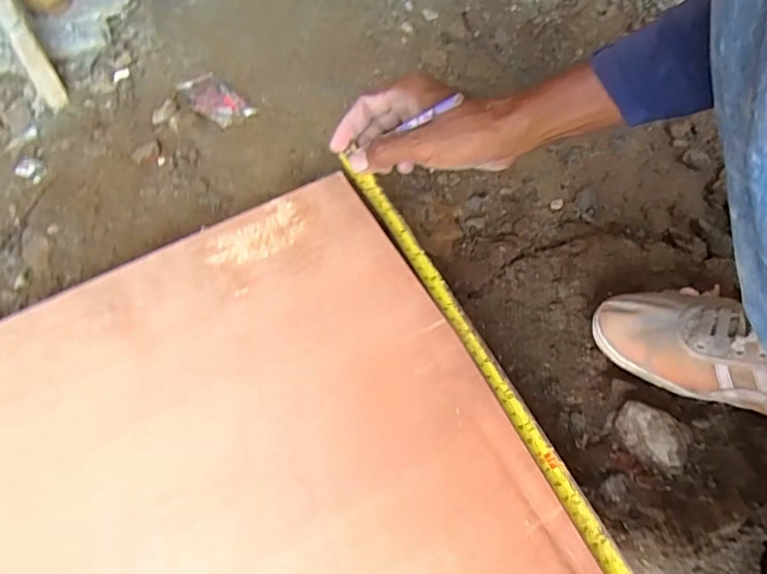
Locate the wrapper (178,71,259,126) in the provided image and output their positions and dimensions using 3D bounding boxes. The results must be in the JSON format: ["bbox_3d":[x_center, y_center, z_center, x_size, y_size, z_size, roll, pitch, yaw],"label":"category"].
[{"bbox_3d":[-0.235,-0.260,0.749,0.104,0.017,0.064,37,69,21],"label":"wrapper"}]

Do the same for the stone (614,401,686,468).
[{"bbox_3d":[0.214,0.117,0.430,0.052,0.023,0.034,29,66,18],"label":"stone"}]

